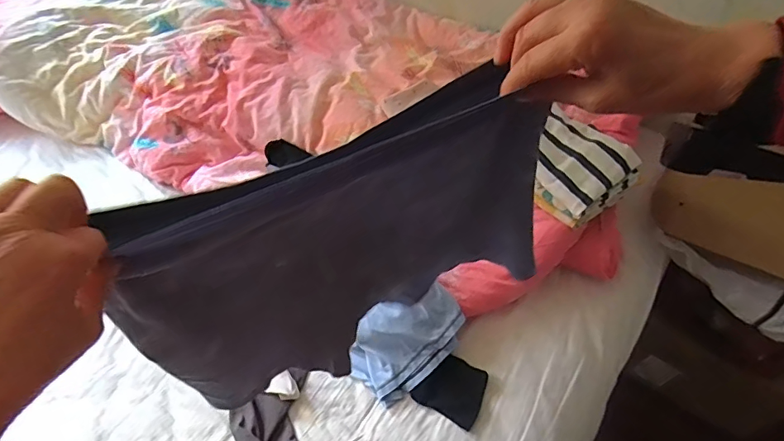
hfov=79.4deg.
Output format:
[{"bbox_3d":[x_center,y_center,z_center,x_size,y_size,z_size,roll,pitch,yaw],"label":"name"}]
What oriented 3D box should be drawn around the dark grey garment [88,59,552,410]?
[{"bbox_3d":[-0.037,0.028,0.402,0.337,0.231,0.071,-20,54,-12],"label":"dark grey garment"}]

